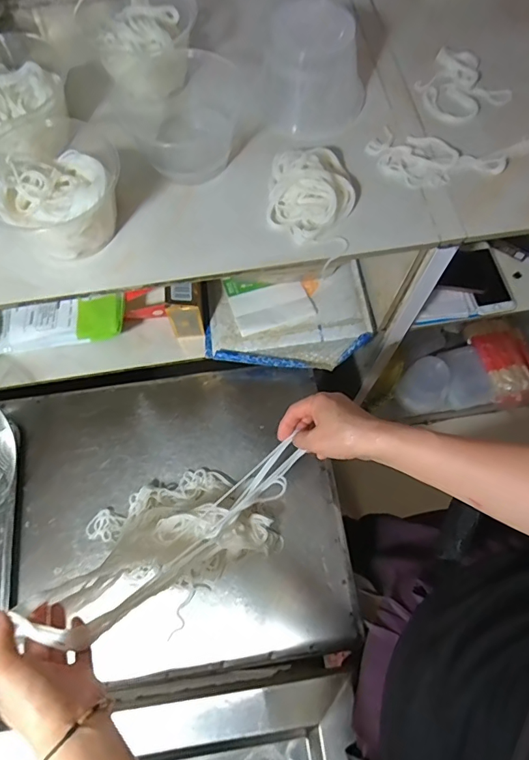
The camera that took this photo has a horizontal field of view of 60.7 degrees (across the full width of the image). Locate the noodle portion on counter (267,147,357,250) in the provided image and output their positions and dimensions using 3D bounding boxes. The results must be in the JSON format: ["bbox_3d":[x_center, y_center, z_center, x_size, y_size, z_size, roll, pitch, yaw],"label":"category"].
[{"bbox_3d":[0.053,-0.213,0.500,0.093,0.035,0.116,5,69,2],"label":"noodle portion on counter"}]

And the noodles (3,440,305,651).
[{"bbox_3d":[-0.096,0.167,0.534,0.293,0.195,0.139,-22,71,-8],"label":"noodles"}]

